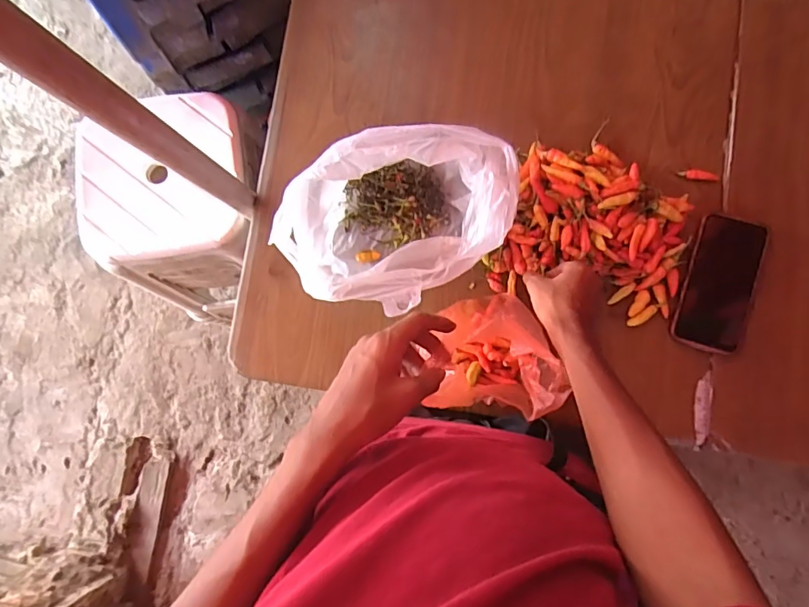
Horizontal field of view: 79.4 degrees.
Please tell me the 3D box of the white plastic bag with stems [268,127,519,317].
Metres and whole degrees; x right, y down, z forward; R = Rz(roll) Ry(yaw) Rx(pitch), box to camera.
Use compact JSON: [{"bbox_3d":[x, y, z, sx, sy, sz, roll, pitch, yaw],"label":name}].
[{"bbox_3d":[-0.006,-0.096,0.576,0.259,0.134,0.176,-33,82,-1],"label":"white plastic bag with stems"}]

